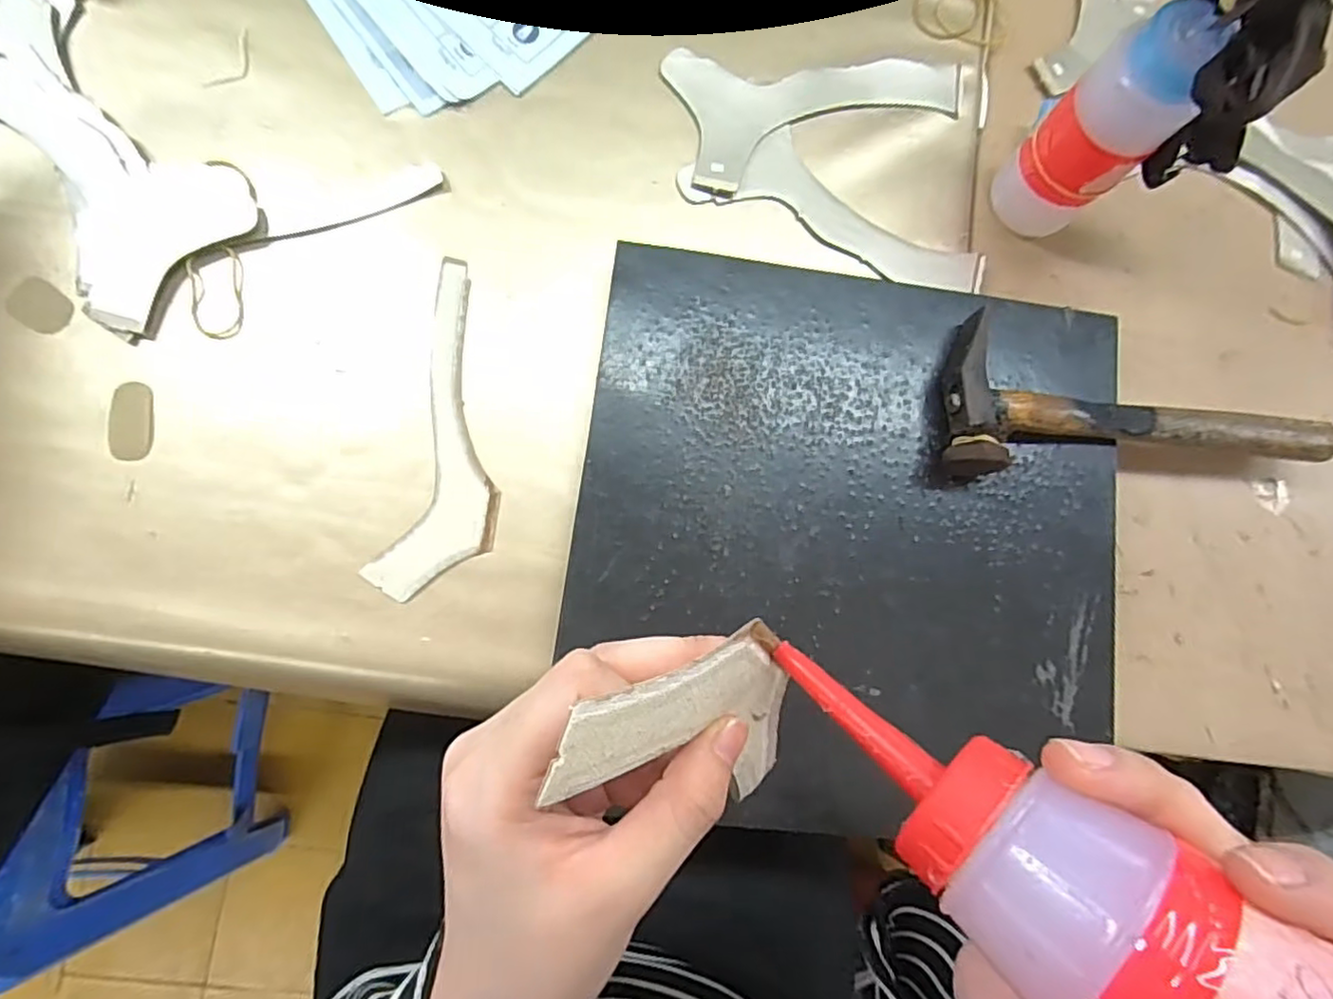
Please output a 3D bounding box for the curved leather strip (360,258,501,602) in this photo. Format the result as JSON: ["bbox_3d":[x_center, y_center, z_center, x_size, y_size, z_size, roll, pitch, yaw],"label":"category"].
[{"bbox_3d":[-0.115,-0.038,0.359,0.060,0.004,0.186,12,82,-4],"label":"curved leather strip"}]

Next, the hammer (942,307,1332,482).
[{"bbox_3d":[0.268,-0.055,0.363,0.235,0.032,0.082,0,83,-5],"label":"hammer"}]

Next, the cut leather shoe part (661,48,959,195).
[{"bbox_3d":[0.094,-0.256,0.406,0.181,0.007,0.088,-20,85,-7],"label":"cut leather shoe part"}]

